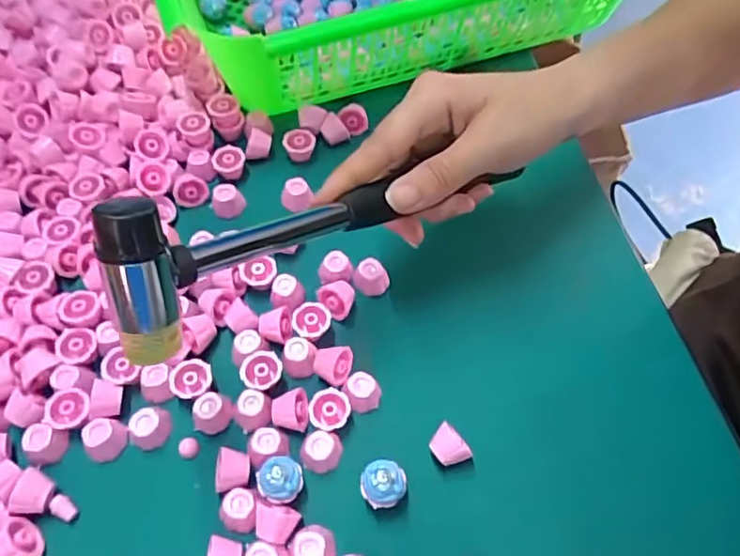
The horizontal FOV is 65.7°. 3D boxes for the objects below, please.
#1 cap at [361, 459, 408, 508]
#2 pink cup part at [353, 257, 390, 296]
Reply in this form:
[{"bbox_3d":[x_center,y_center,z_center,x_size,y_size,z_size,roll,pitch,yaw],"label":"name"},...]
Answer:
[{"bbox_3d":[0.006,0.097,0.269,0.021,0.024,0.020,0,59,0],"label":"cap"},{"bbox_3d":[0.001,-0.001,0.331,0.020,0.014,0.016,0,59,0],"label":"pink cup part"}]

